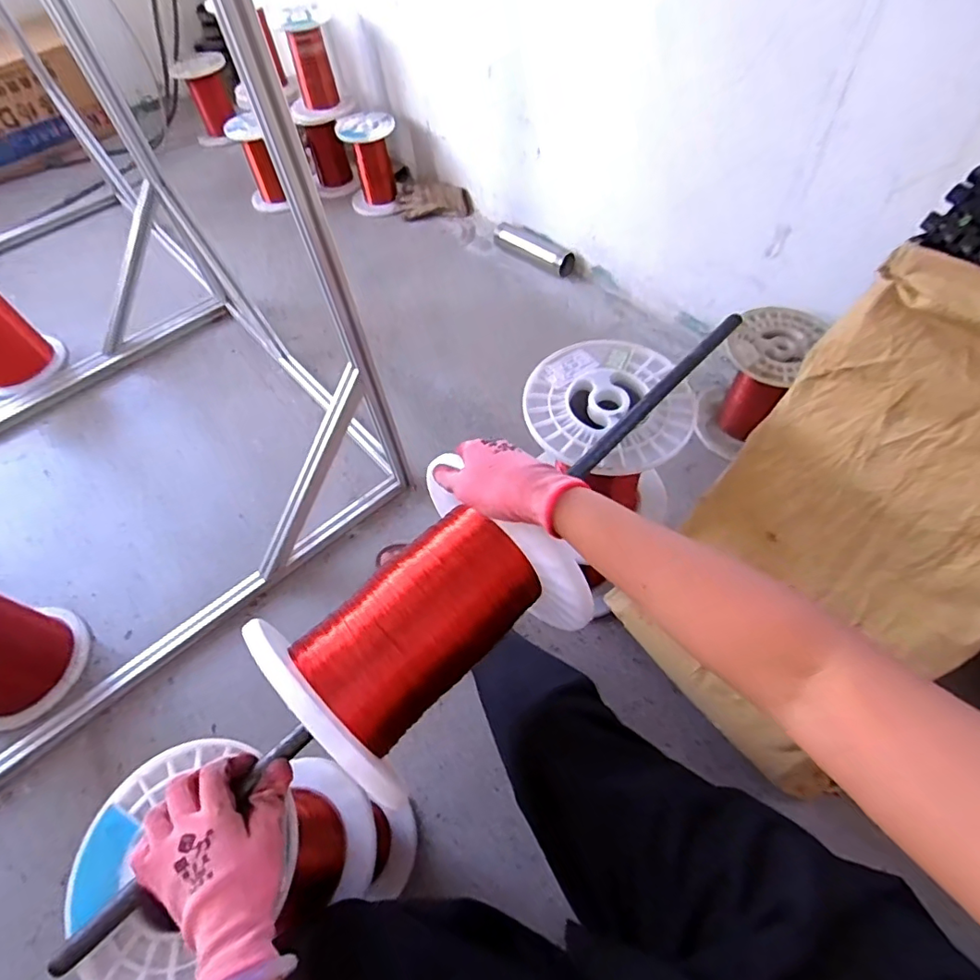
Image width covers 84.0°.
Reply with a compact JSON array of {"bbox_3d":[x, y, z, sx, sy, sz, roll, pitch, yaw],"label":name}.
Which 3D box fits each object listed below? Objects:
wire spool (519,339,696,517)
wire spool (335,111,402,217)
[{"bbox_3d":[0.144,-0.052,0.733,0.192,0.216,0.197,-2,57,3],"label":"wire spool"},{"bbox_3d":[-0.353,-0.979,1.629,0.167,0.208,0.198,-10,58,-3],"label":"wire spool"}]

